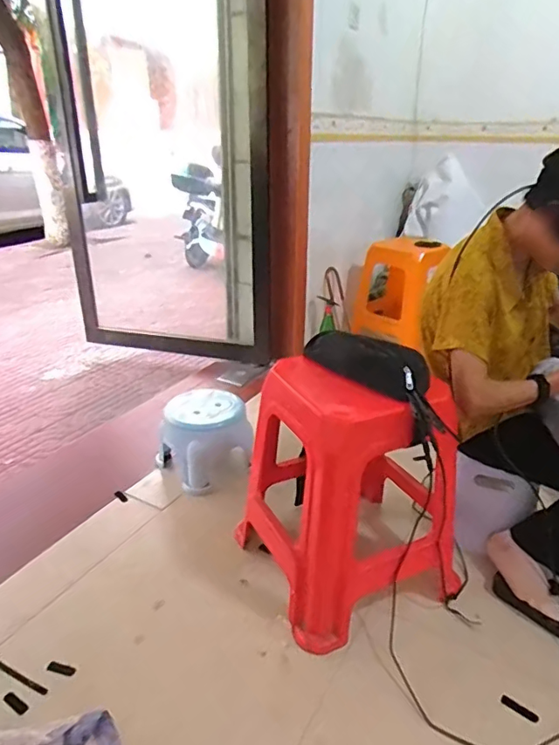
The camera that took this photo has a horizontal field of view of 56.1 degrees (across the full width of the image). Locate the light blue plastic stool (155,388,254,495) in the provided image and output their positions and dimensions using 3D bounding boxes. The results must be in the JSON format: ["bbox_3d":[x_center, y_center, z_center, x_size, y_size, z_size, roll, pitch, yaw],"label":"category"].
[{"bbox_3d":[-0.212,0.184,1.469,0.262,0.188,0.201,-10,27,-21],"label":"light blue plastic stool"}]

